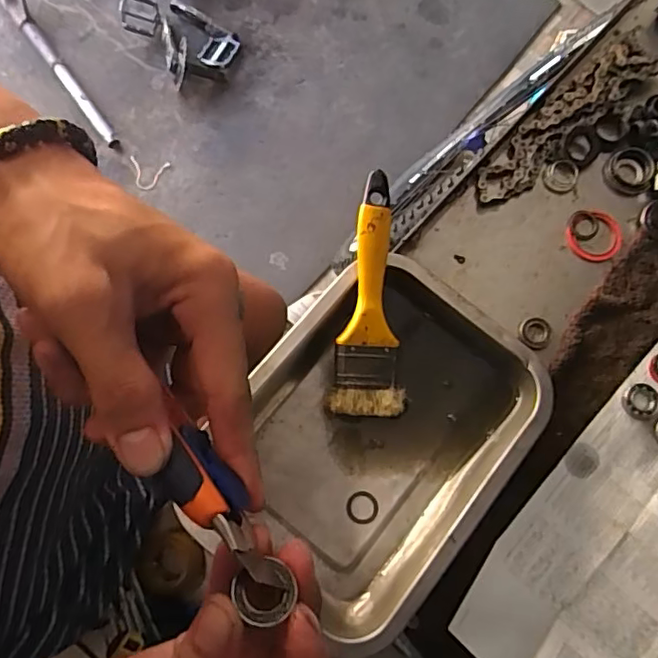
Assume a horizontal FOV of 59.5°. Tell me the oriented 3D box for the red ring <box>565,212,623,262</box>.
[{"bbox_3d":[0.227,-0.078,0.490,0.046,0.004,0.042,0,78,1],"label":"red ring"}]

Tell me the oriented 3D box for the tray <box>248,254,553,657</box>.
[{"bbox_3d":[0.034,0.077,0.432,0.190,0.049,0.240,39,81,8],"label":"tray"}]

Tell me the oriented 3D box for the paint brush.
[{"bbox_3d":[0.034,-0.025,0.438,0.052,0.013,0.181,4,90,2],"label":"paint brush"}]

